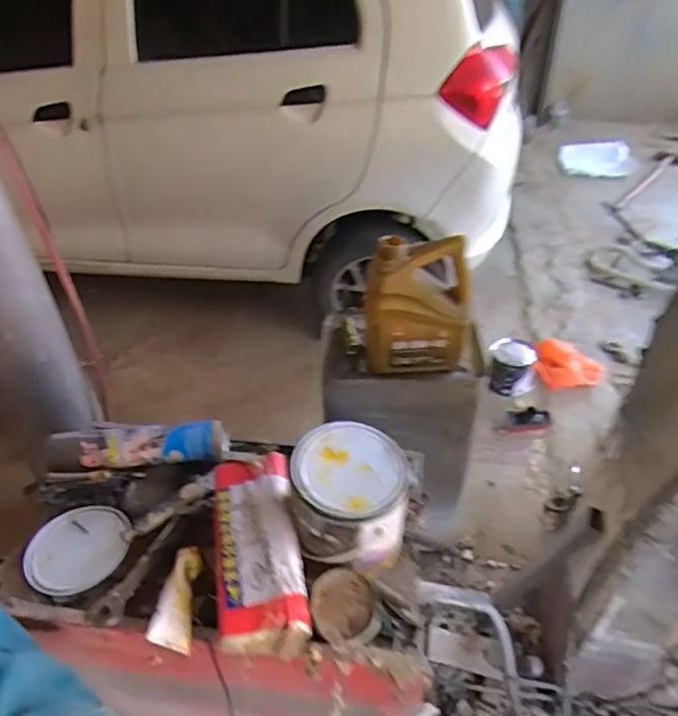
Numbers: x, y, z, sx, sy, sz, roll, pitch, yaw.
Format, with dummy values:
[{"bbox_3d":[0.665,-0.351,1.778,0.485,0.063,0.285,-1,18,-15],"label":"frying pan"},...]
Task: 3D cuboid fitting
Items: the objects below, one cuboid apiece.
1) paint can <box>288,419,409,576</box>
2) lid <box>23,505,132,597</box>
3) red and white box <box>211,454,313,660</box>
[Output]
[{"bbox_3d":[0.011,0.189,0.767,0.146,0.137,0.150,-3,41,-3],"label":"paint can"},{"bbox_3d":[-0.375,0.271,0.822,0.139,0.019,0.137,-3,37,2],"label":"lid"},{"bbox_3d":[-0.108,0.245,0.751,0.105,0.049,0.262,-8,41,-8],"label":"red and white box"}]

